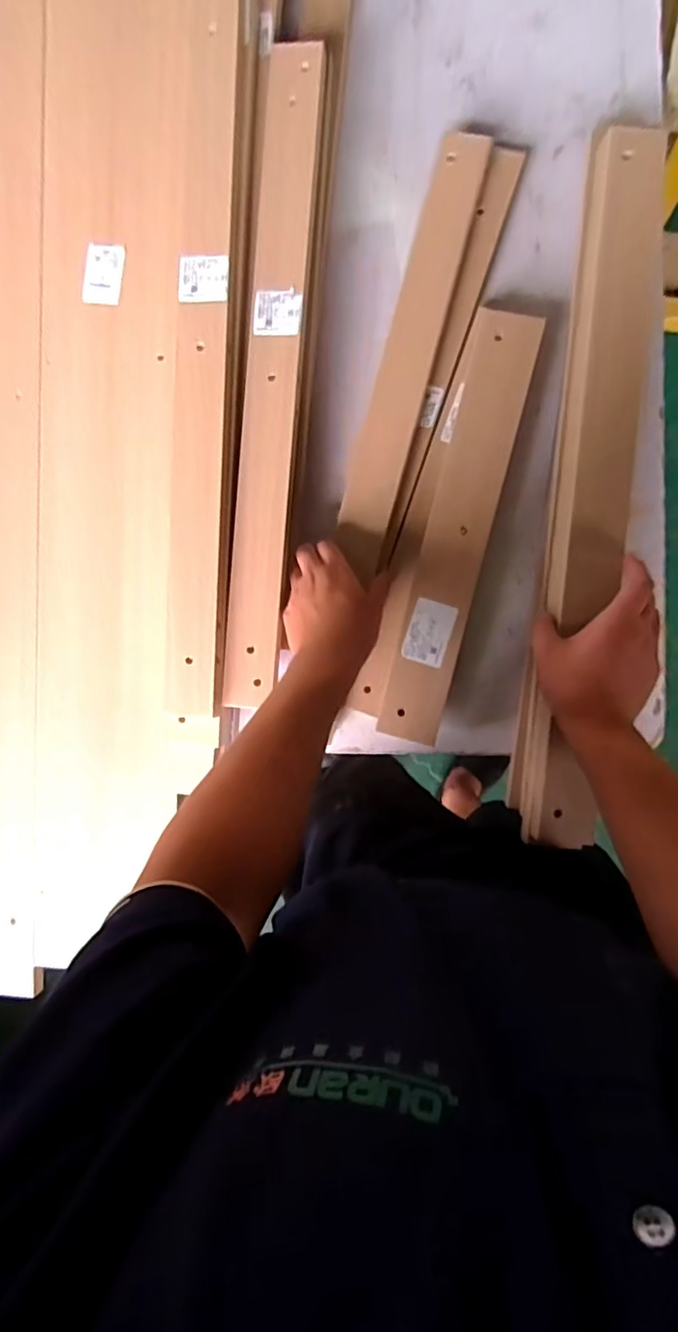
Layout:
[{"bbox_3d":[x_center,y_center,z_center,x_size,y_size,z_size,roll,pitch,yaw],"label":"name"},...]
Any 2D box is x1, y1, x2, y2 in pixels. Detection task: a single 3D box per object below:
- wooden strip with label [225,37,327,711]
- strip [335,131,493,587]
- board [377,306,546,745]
[{"bbox_3d":[-0.060,-0.263,0.544,0.049,0.017,0.596,5,88,7],"label":"wooden strip with label"},{"bbox_3d":[0.067,-0.294,0.555,0.050,0.025,0.403,16,94,7],"label":"strip"},{"bbox_3d":[0.117,-0.131,0.557,0.064,0.010,0.408,14,92,13],"label":"board"}]

